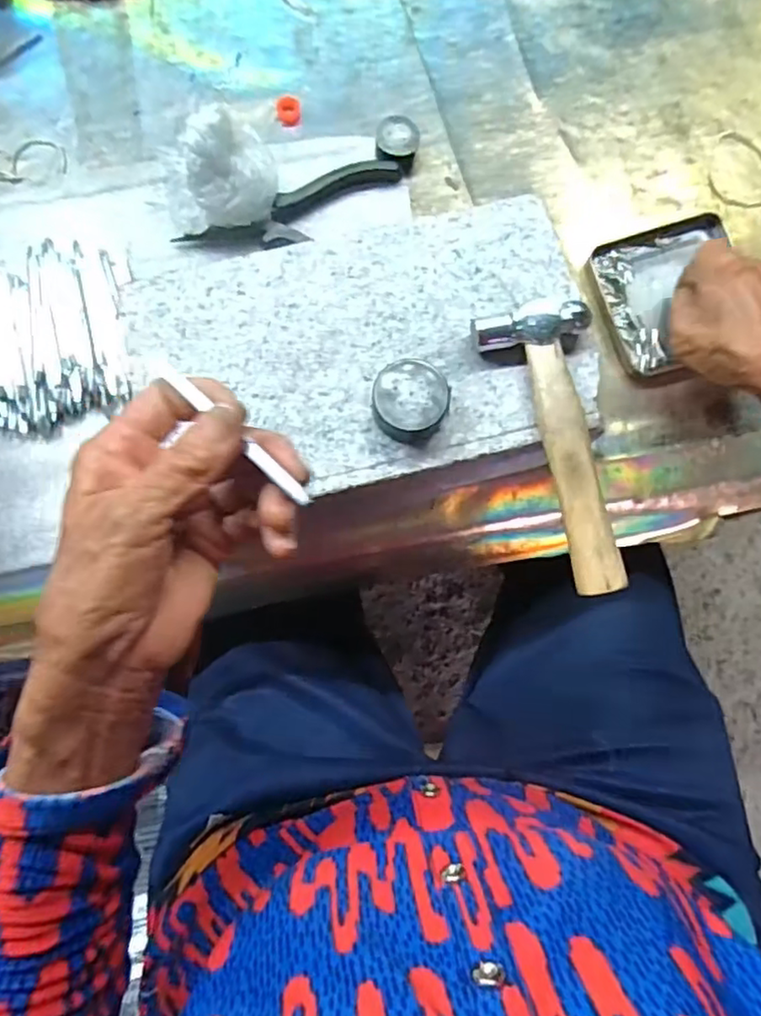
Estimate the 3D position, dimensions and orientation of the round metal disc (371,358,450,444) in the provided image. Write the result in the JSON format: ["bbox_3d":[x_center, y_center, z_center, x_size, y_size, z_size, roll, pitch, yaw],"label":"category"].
[{"bbox_3d":[0.015,-0.054,0.323,0.037,0.022,0.037,0,80,-1],"label":"round metal disc"}]

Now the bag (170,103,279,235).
[{"bbox_3d":[-0.098,-0.208,0.403,0.051,0.065,0.071,38,81,5],"label":"bag"}]

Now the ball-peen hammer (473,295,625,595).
[{"bbox_3d":[0.098,-0.033,0.322,0.057,0.019,0.149,-16,81,-4],"label":"ball-peen hammer"}]

